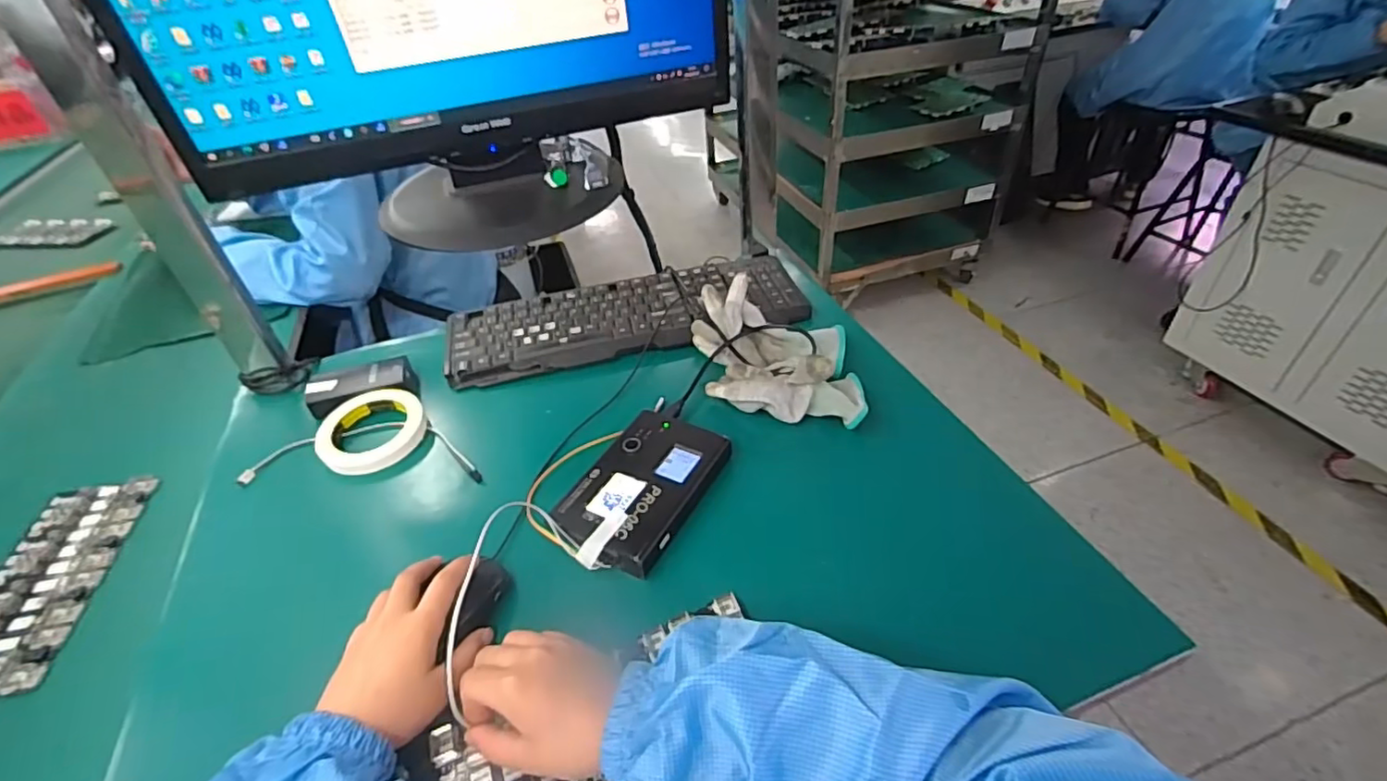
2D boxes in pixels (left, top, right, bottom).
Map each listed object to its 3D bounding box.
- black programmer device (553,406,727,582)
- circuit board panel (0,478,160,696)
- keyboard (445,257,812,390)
[{"bbox_3d":[-0.045,0.084,0.547,0.101,0.024,0.170,20,46,26],"label":"black programmer device"},{"bbox_3d":[-0.589,0.171,0.560,0.101,0.012,0.222,-11,41,-7],"label":"circuit board panel"},{"bbox_3d":[-0.082,-0.092,0.755,0.428,0.024,0.144,-13,41,-6],"label":"keyboard"}]

